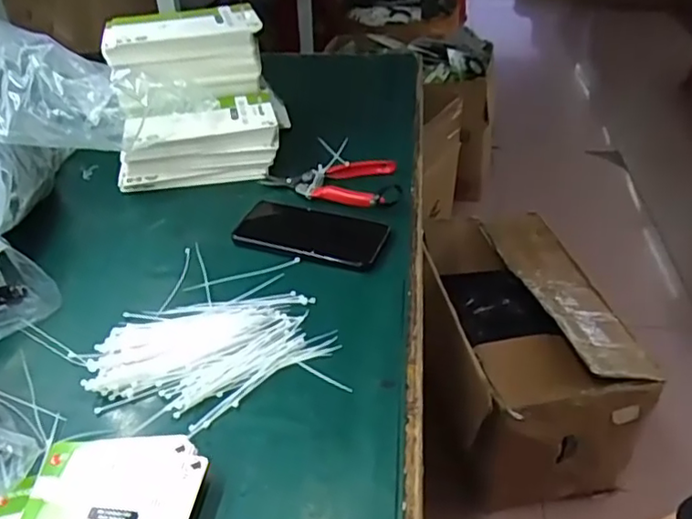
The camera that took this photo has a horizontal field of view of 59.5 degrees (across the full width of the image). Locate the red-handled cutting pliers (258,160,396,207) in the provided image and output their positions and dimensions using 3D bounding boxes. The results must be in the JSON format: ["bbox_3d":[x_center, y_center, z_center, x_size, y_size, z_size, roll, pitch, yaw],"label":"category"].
[{"bbox_3d":[-0.023,-0.096,0.721,0.149,0.013,0.095,5,38,12],"label":"red-handled cutting pliers"}]

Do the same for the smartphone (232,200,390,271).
[{"bbox_3d":[-0.038,-0.031,0.639,0.153,0.013,0.081,12,40,20],"label":"smartphone"}]

